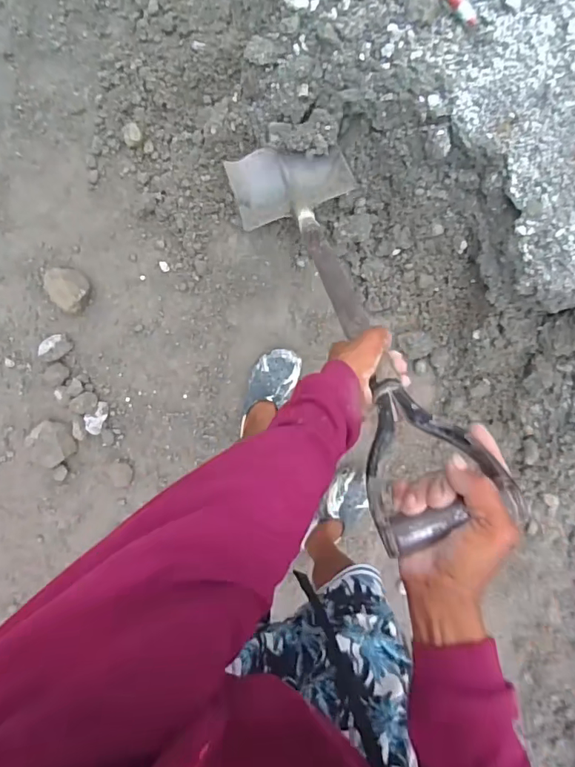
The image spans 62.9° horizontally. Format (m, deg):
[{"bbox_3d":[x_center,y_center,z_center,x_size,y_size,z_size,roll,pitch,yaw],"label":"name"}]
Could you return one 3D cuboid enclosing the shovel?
[{"bbox_3d":[0.057,-0.189,0.701,0.222,0.914,0.097,-24,131,9],"label":"shovel"}]

